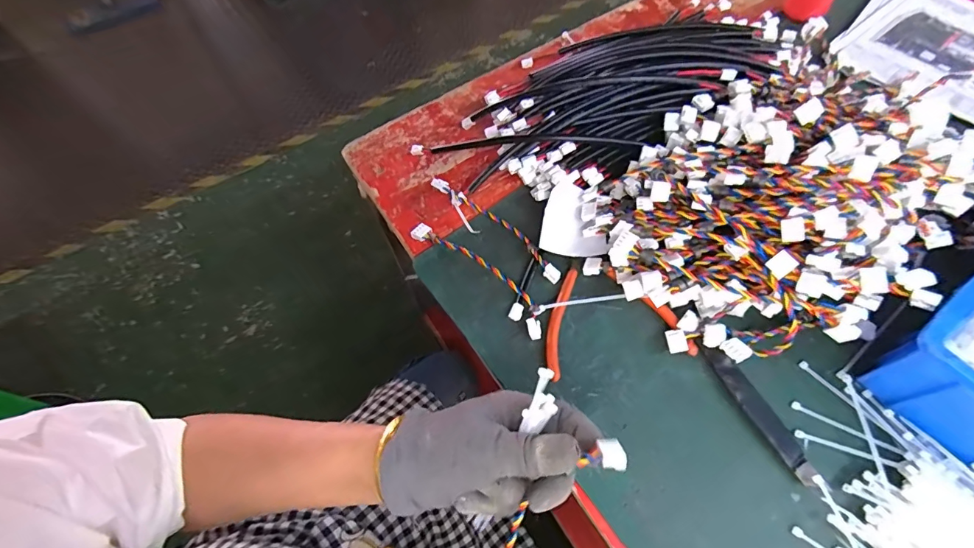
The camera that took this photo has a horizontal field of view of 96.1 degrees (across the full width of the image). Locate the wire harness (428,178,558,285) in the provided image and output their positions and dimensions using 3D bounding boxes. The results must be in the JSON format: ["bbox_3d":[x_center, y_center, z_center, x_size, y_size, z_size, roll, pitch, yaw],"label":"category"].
[{"bbox_3d":[0.009,-0.046,0.430,0.159,0.025,0.030,35,68,21],"label":"wire harness"}]

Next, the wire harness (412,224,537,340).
[{"bbox_3d":[-0.009,-0.001,0.409,0.163,0.014,0.027,38,69,23],"label":"wire harness"}]

